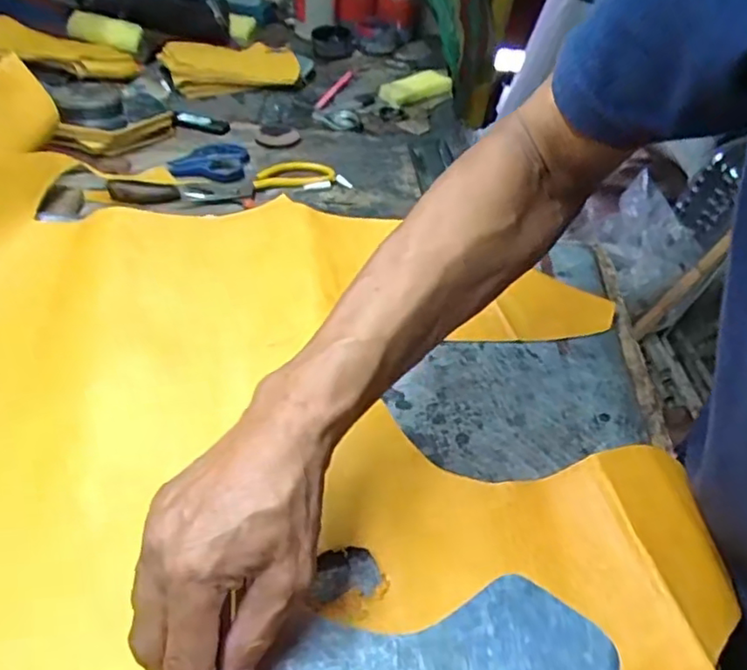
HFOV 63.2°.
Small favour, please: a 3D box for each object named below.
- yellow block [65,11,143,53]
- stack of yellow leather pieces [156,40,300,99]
[{"bbox_3d":[-0.401,-0.455,0.908,0.101,0.038,0.025,2,40,-28],"label":"yellow block"},{"bbox_3d":[-0.217,-0.420,0.939,0.203,0.033,0.137,-11,48,-20],"label":"stack of yellow leather pieces"}]

